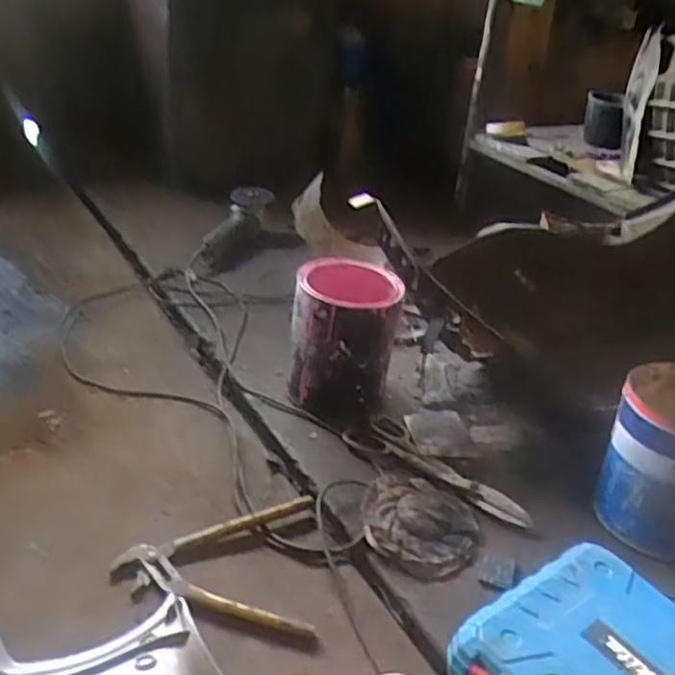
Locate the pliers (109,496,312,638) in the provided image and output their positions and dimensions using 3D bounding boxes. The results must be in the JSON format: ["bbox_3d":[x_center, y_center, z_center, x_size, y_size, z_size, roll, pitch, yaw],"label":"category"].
[{"bbox_3d":[-0.144,0.259,0.799,0.225,0.022,0.181,2,32,-6],"label":"pliers"}]

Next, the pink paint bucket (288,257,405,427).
[{"bbox_3d":[0.009,0.003,1.099,0.161,0.201,0.167,12,33,11],"label":"pink paint bucket"}]

